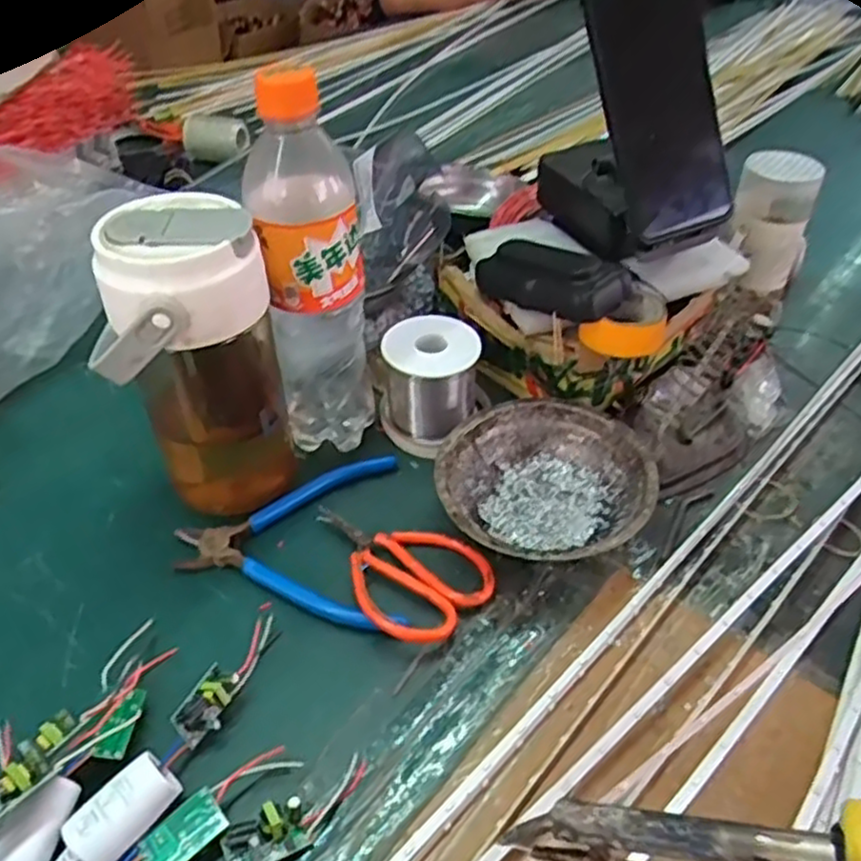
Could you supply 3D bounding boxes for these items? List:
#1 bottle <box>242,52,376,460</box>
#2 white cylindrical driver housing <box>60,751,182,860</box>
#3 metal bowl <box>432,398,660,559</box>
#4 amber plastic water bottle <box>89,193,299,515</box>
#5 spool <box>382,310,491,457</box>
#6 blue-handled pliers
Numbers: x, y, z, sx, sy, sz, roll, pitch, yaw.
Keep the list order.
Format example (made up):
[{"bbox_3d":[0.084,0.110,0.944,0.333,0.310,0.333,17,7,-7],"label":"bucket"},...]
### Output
[{"bbox_3d":[-0.070,-0.089,0.448,0.065,0.231,0.064,-3,42,-2],"label":"bottle"},{"bbox_3d":[-0.131,0.163,0.315,0.023,0.020,0.044,33,51,31],"label":"white cylindrical driver housing"},{"bbox_3d":[0.068,0.034,0.451,0.124,0.044,0.121,0,42,0],"label":"metal bowl"},{"bbox_3d":[-0.127,-0.031,0.419,0.083,0.185,0.072,-6,42,-6],"label":"amber plastic water bottle"},{"bbox_3d":[0.001,-0.036,0.507,0.057,0.066,0.065,26,48,27],"label":"spool"},{"bbox_3d":[-0.066,0.055,0.463,0.147,0.013,0.125,15,44,16],"label":"blue-handled pliers"}]

